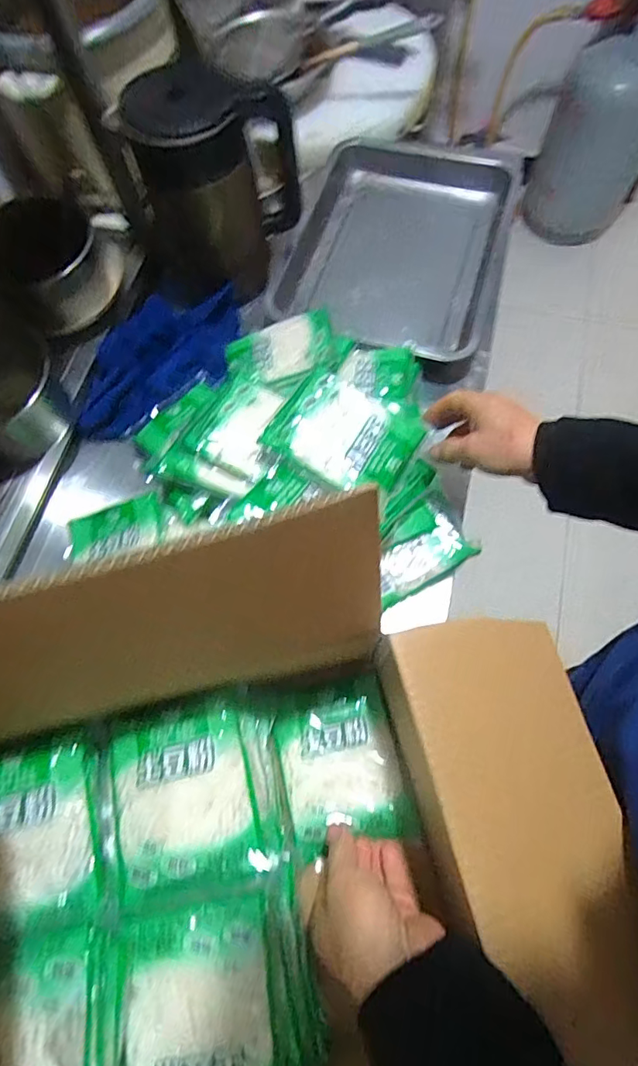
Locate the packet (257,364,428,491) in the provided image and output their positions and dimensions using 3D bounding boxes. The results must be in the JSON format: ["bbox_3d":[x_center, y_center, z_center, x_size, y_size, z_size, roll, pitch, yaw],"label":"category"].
[{"bbox_3d":[0.029,-0.115,0.562,0.150,0.030,0.129,30,74,12],"label":"packet"}]

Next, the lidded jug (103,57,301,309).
[{"bbox_3d":[-0.137,-0.455,0.683,0.217,0.216,0.158,-8,70,-1],"label":"lidded jug"}]

